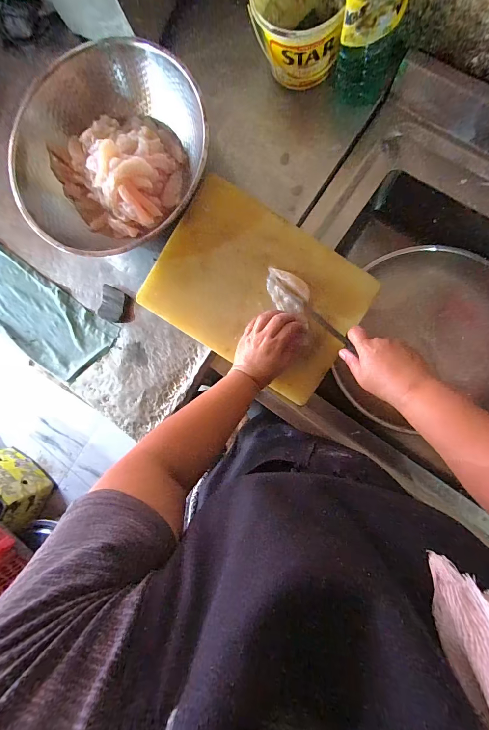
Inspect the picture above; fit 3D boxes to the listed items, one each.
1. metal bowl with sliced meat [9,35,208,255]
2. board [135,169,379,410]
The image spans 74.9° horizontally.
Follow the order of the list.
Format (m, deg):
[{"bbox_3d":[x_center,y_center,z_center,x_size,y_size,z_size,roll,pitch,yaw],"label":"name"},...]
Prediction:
[{"bbox_3d":[-0.227,-0.362,0.571,0.340,0.117,0.311,0,89,9],"label":"metal bowl with sliced meat"},{"bbox_3d":[0.024,-0.129,0.564,0.349,0.022,0.258,32,97,-1],"label":"board"}]

